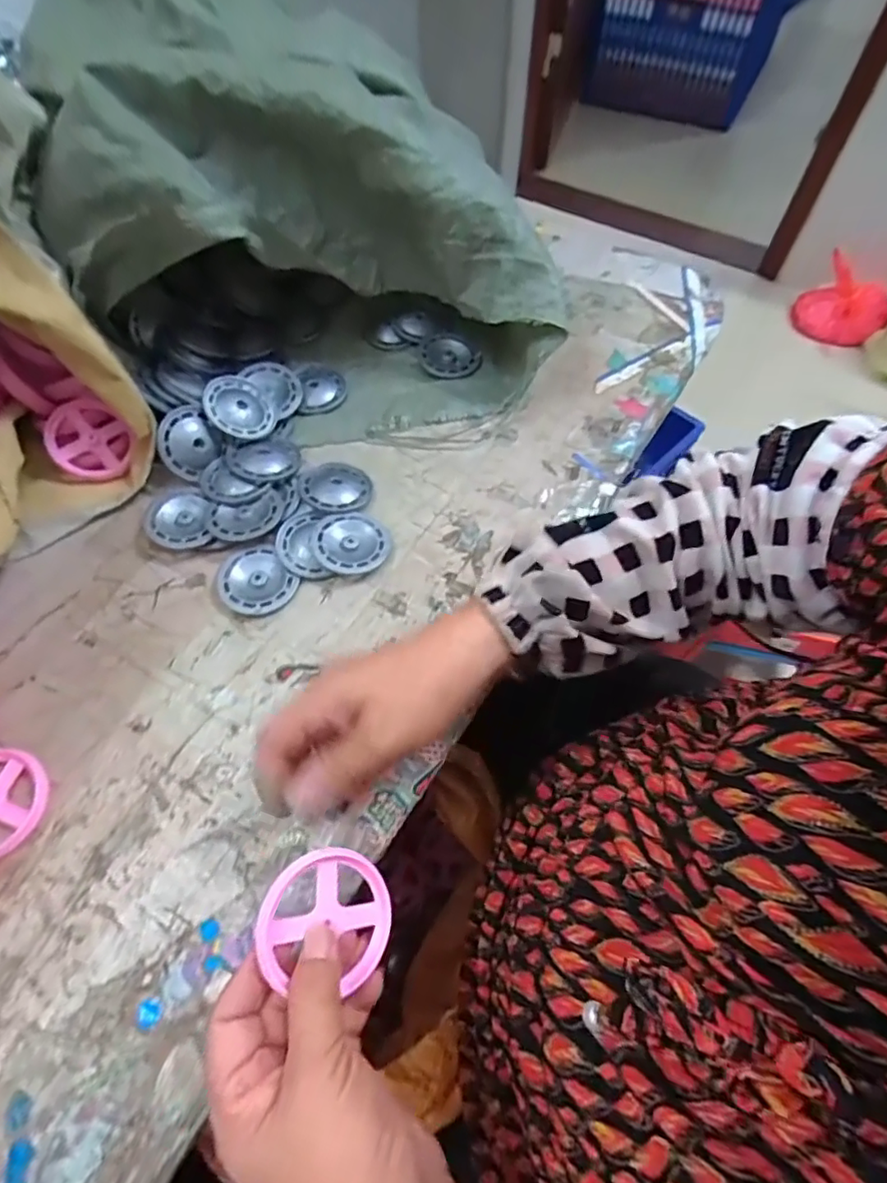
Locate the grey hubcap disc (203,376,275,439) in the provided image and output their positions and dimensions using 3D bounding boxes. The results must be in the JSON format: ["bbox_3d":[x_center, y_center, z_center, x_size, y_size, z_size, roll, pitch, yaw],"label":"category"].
[{"bbox_3d":[-0.165,-0.151,0.471,0.054,0.005,0.053,13,65,-28],"label":"grey hubcap disc"}]

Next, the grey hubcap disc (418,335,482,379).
[{"bbox_3d":[0.004,-0.215,0.527,0.048,0.006,0.052,0,60,0],"label":"grey hubcap disc"}]

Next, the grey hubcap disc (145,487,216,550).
[{"bbox_3d":[-0.199,-0.056,0.437,0.046,0.007,0.053,-1,60,-10],"label":"grey hubcap disc"}]

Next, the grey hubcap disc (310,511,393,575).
[{"bbox_3d":[-0.068,-0.036,0.429,0.054,0.012,0.055,0,60,0],"label":"grey hubcap disc"}]

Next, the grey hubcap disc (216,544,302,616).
[{"bbox_3d":[-0.137,-0.007,0.419,0.050,0.007,0.055,0,60,0],"label":"grey hubcap disc"}]

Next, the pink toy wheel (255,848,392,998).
[{"bbox_3d":[-0.055,0.155,0.278,0.063,0.008,0.056,16,64,-21],"label":"pink toy wheel"}]

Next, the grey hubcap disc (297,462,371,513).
[{"bbox_3d":[-0.085,-0.081,0.456,0.053,0.014,0.055,0,60,0],"label":"grey hubcap disc"}]

